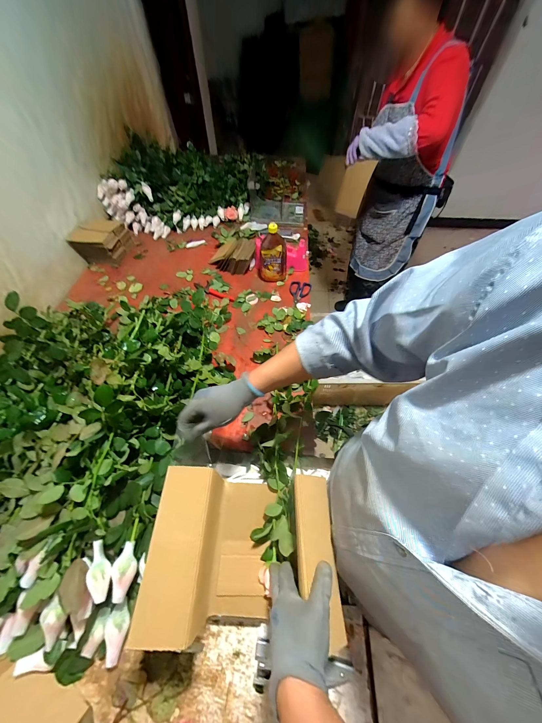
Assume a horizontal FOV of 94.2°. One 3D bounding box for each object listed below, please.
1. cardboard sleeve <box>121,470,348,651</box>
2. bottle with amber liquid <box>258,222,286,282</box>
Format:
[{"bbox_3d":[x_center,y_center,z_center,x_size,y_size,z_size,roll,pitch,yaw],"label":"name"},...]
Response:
[{"bbox_3d":[-0.041,0.302,0.424,0.257,0.176,0.215,2,55,1],"label":"cardboard sleeve"},{"bbox_3d":[0.005,-0.396,0.932,0.106,0.192,0.065,-1,55,-1],"label":"bottle with amber liquid"}]

